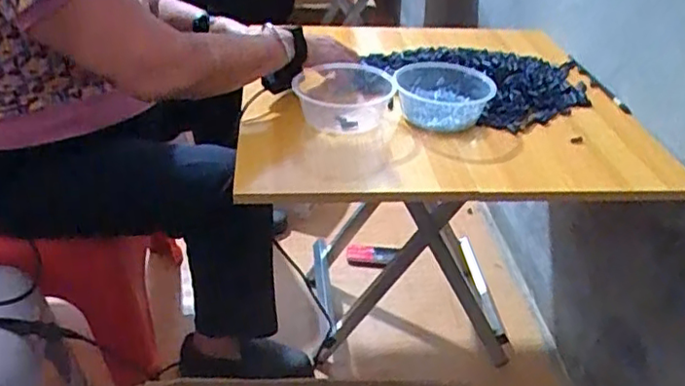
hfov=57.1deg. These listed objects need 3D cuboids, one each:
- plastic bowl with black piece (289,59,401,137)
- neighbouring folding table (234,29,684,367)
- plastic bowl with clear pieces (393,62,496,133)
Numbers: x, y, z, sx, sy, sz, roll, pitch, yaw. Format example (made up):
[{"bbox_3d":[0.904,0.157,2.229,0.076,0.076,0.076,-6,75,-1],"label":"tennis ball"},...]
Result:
[{"bbox_3d":[0.008,-0.146,0.939,0.139,0.063,0.162,-2,34,-7],"label":"plastic bowl with black piece"},{"bbox_3d":[0.136,0.051,1.112,0.588,0.492,0.650,-1,34,-6],"label":"neighbouring folding table"},{"bbox_3d":[0.154,-0.141,0.943,0.150,0.059,0.139,3,34,1],"label":"plastic bowl with clear pieces"}]

